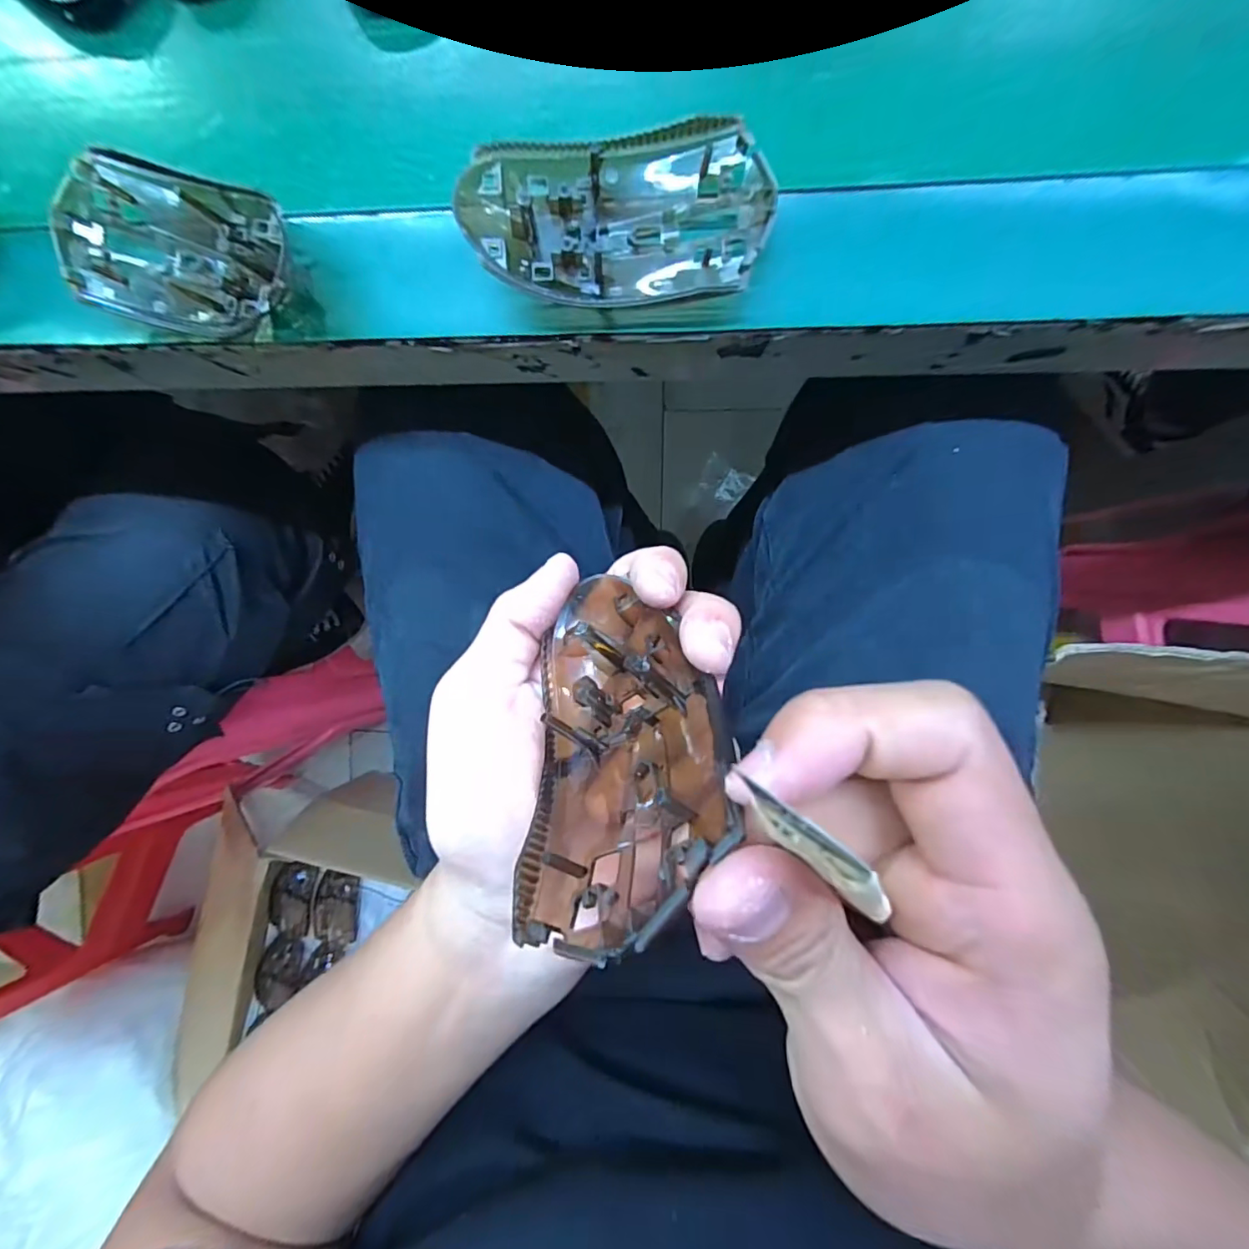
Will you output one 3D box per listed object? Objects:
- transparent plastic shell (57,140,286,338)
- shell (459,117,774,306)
[{"bbox_3d":[-0.184,-0.154,0.217,0.099,0.028,0.060,16,95,4],"label":"transparent plastic shell"},{"bbox_3d":[-0.002,-0.156,0.201,0.109,0.026,0.057,3,94,5],"label":"shell"}]

